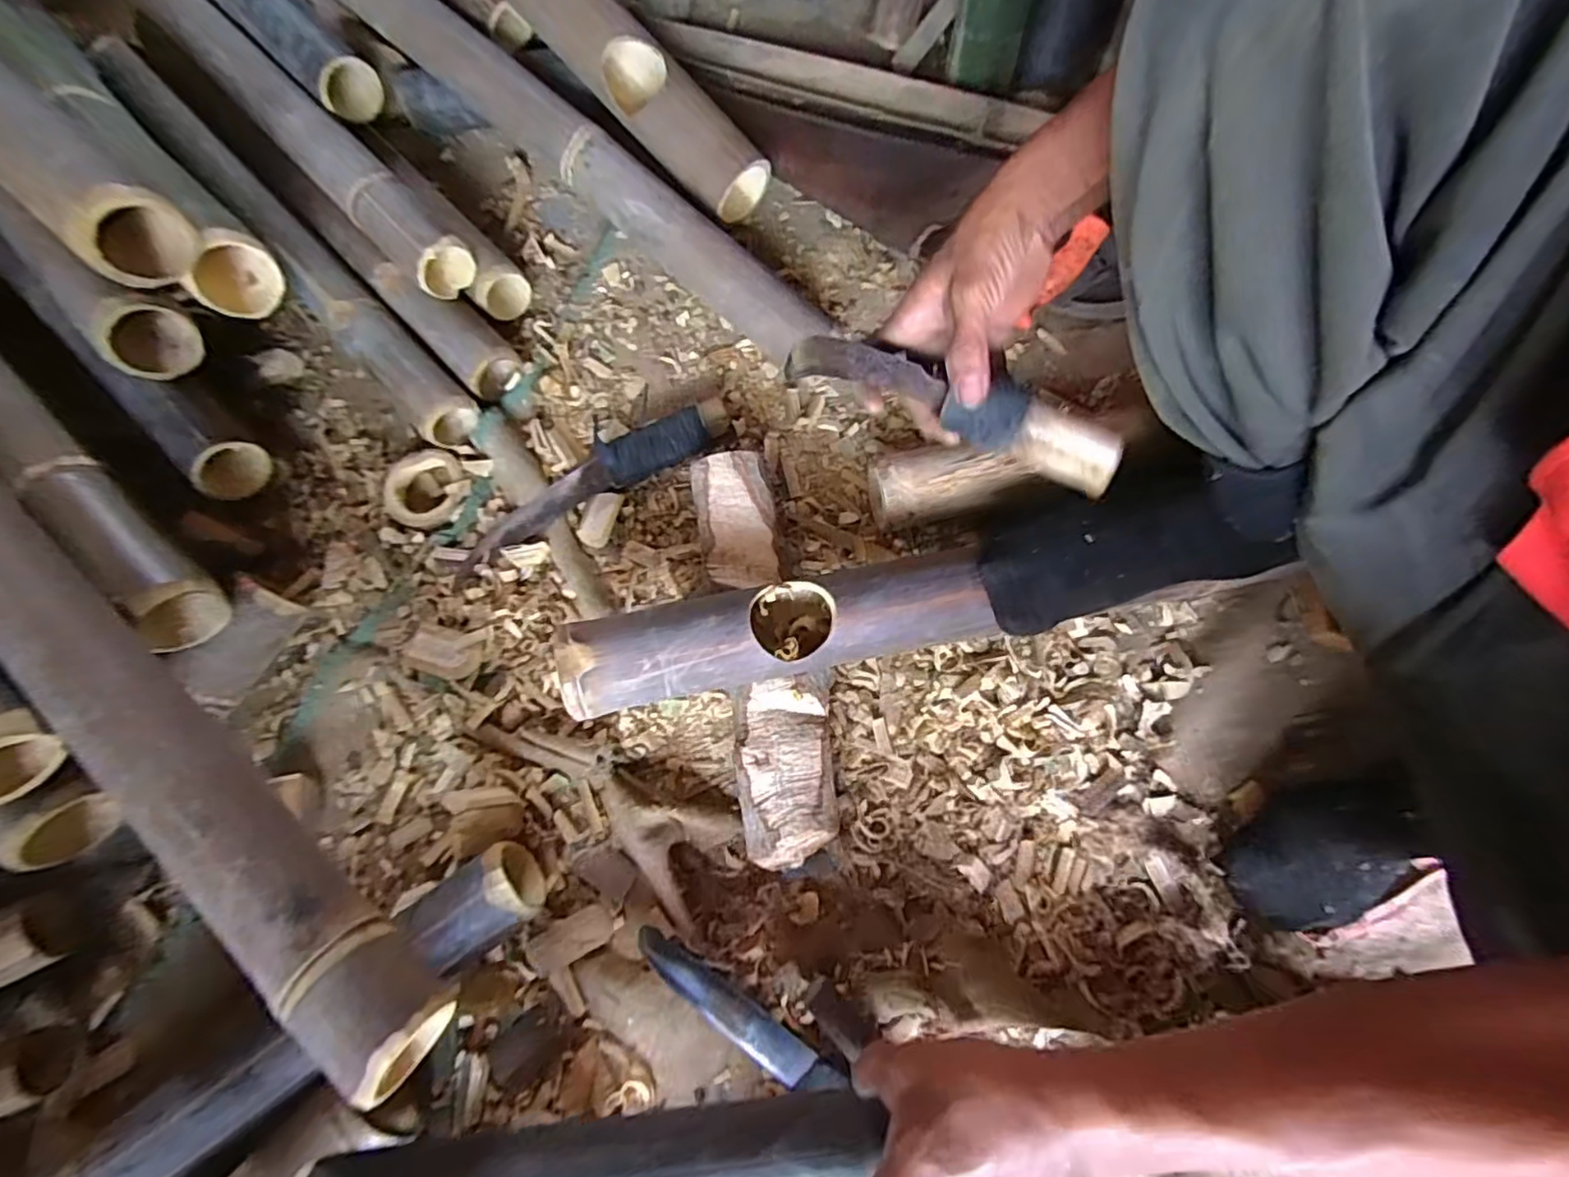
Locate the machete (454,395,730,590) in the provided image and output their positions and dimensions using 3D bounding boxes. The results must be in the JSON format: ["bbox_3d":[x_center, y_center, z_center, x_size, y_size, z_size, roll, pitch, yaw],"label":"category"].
[{"bbox_3d":[-0.187,-0.106,0.616,0.284,0.030,0.060,-30,75,-6],"label":"machete"}]

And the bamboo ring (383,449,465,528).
[{"bbox_3d":[-0.341,-0.093,0.626,0.076,0.018,0.075,-1,74,2],"label":"bamboo ring"}]

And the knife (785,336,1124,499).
[{"bbox_3d":[0.106,-0.127,0.449,0.237,0.051,0.032,26,77,16],"label":"knife"}]

